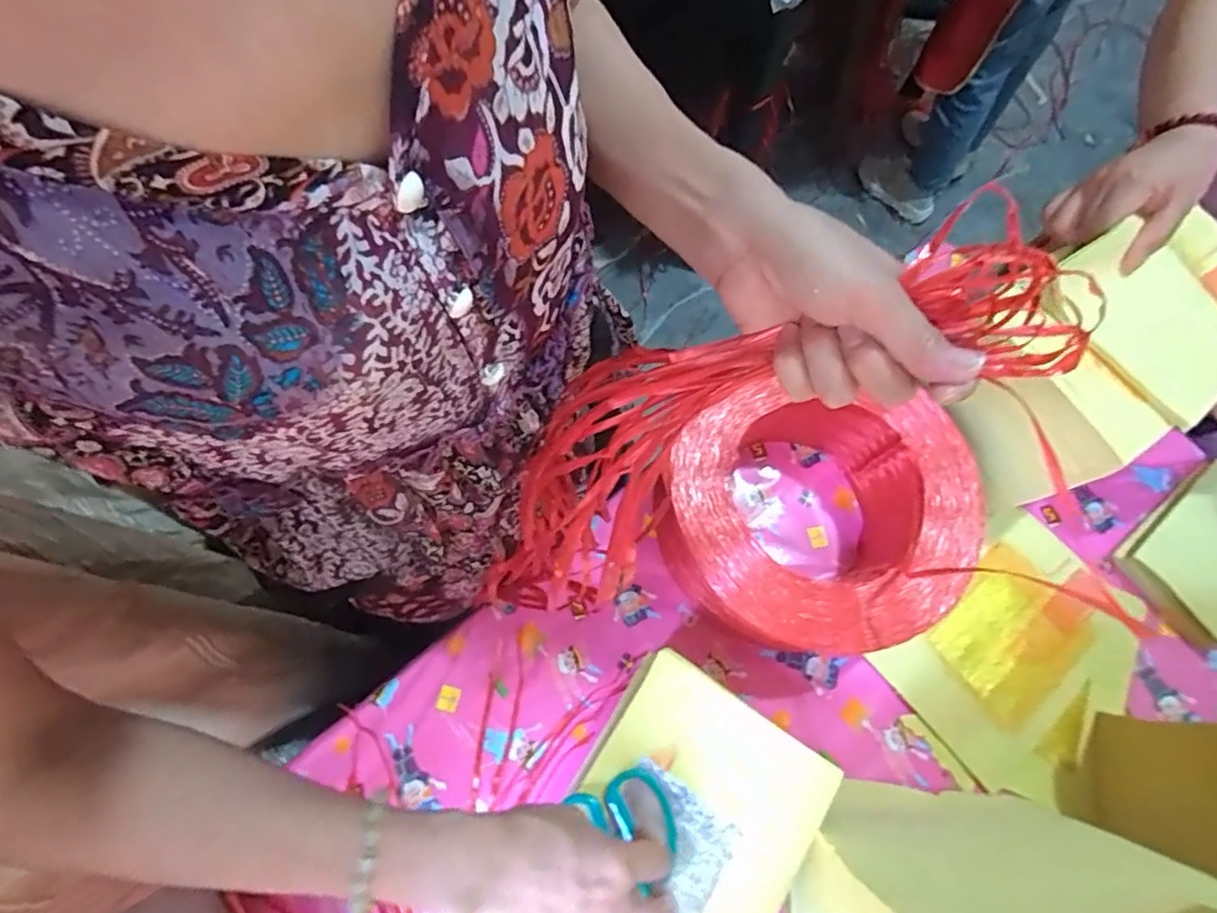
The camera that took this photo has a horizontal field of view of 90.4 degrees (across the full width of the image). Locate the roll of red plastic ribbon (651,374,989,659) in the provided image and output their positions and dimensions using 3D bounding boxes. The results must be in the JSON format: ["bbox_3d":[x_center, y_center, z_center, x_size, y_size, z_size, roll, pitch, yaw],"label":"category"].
[{"bbox_3d":[0.186,0.060,0.560,0.246,0.122,0.226,0,73,-2],"label":"roll of red plastic ribbon"}]

